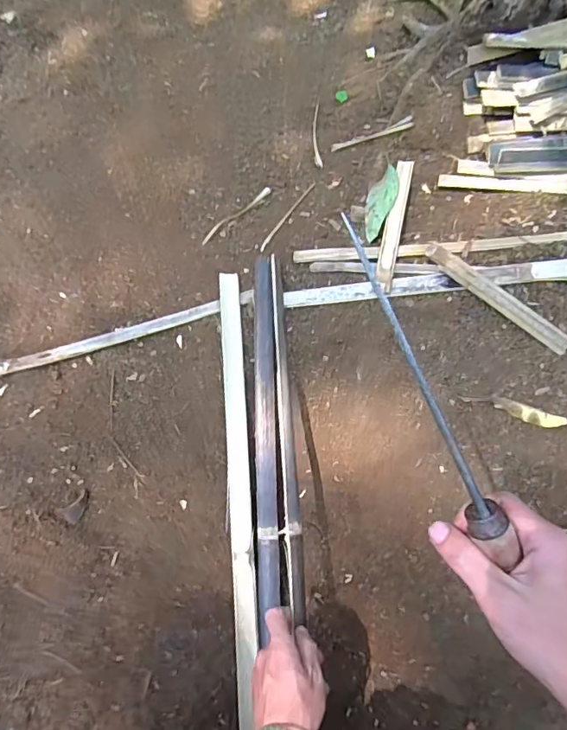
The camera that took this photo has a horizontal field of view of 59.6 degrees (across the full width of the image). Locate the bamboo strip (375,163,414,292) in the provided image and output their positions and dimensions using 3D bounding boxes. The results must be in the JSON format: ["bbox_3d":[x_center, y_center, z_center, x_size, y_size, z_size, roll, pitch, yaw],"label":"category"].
[{"bbox_3d":[0.180,-0.233,0.803,0.028,0.018,0.236,12,69,8],"label":"bamboo strip"}]

